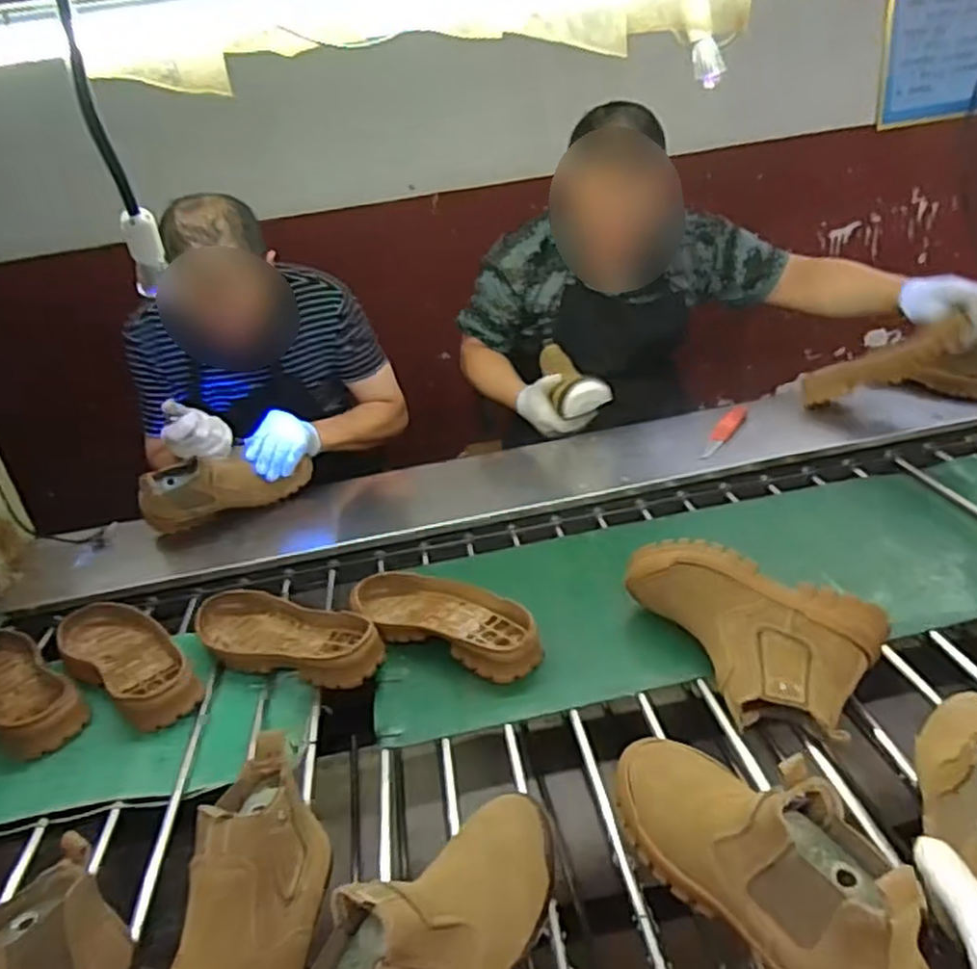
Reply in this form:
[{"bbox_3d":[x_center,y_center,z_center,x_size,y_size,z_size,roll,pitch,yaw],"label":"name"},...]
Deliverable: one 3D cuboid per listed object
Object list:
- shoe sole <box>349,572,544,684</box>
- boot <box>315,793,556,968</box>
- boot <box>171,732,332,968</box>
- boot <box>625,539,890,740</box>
[{"bbox_3d":[-0.062,0.167,0.907,0.131,0.053,0.277,-29,33,-34],"label":"shoe sole"},{"bbox_3d":[-0.032,0.313,0.511,0.083,0.124,0.263,16,22,34],"label":"boot"},{"bbox_3d":[-0.184,0.322,0.520,0.090,0.109,0.273,-3,27,11],"label":"boot"},{"bbox_3d":[0.256,0.159,0.770,0.270,0.120,0.139,11,33,33],"label":"boot"}]

